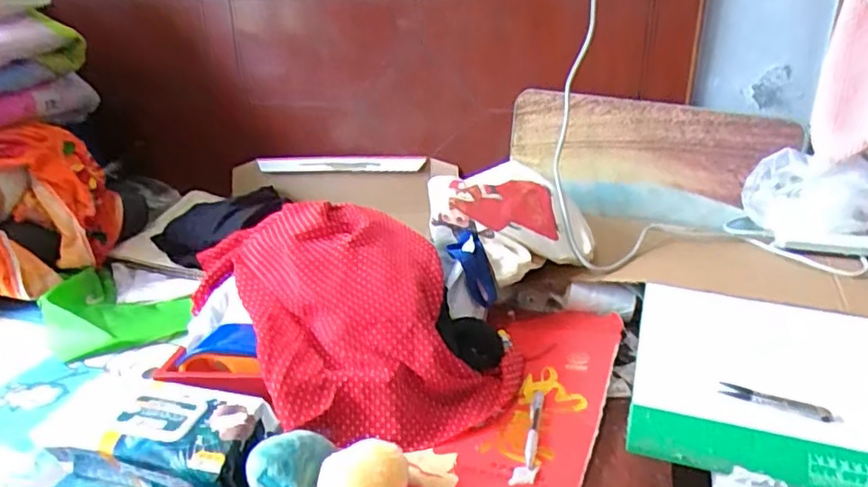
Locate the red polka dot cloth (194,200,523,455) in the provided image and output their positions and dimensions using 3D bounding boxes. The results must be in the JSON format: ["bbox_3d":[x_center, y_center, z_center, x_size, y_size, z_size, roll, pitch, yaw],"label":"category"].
[{"bbox_3d":[-0.165,0.068,0.864,0.278,0.169,0.576,-16,26,-32],"label":"red polka dot cloth"}]

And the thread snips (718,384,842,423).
[{"bbox_3d":[0.351,0.162,0.608,0.107,0.009,0.018,11,25,28],"label":"thread snips"}]

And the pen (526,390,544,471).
[{"bbox_3d":[0.116,0.212,0.691,0.013,0.005,0.138,4,22,13],"label":"pen"}]

